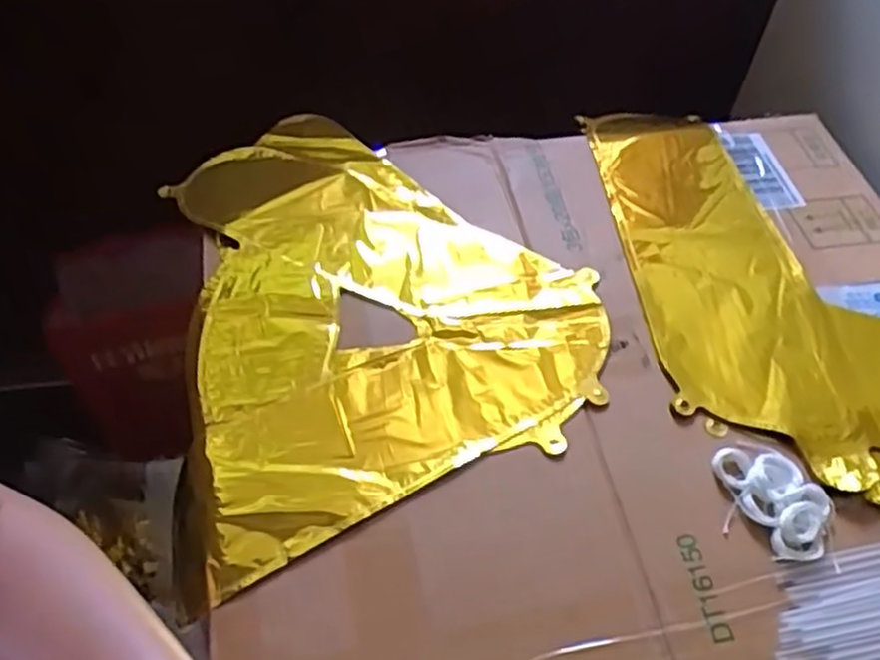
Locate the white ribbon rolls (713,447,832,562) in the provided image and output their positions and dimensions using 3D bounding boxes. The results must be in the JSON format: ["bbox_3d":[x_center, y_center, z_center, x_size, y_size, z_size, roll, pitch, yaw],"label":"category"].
[{"bbox_3d":[0.212,0.102,0.483,0.050,0.010,0.078,-22,57,-18],"label":"white ribbon rolls"}]

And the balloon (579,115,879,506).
[{"bbox_3d":[0.254,-0.054,0.613,0.245,0.026,0.396,-11,54,-11],"label":"balloon"}]

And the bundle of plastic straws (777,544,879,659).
[{"bbox_3d":[0.239,0.163,0.446,0.103,0.004,0.068,-8,54,-9],"label":"bundle of plastic straws"}]

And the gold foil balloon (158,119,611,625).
[{"bbox_3d":[-0.070,-0.033,0.598,0.310,0.040,0.386,-19,56,-16],"label":"gold foil balloon"}]

